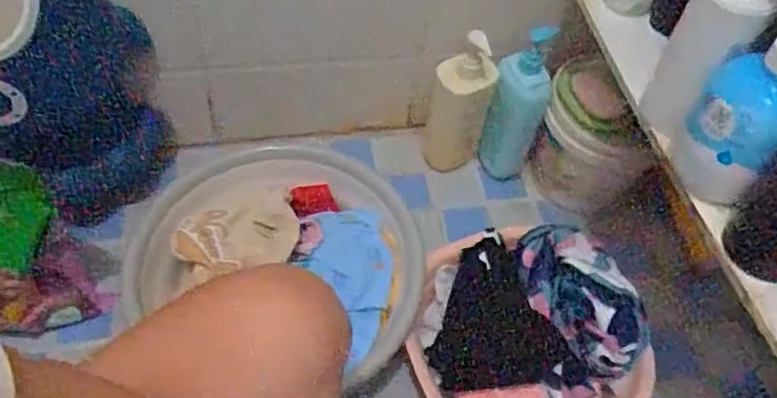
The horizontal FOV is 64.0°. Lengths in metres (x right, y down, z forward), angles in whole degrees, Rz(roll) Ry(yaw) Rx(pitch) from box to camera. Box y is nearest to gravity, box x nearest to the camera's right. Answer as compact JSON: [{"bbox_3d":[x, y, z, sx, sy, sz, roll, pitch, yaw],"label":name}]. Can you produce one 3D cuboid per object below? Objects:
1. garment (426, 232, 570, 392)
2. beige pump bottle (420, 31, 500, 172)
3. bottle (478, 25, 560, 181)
[{"bbox_3d":[0.135,0.137,0.731,0.143,0.030,0.188,11,72,23],"label":"garment"},{"bbox_3d":[0.105,-0.142,0.940,0.090,0.250,0.058,5,53,2],"label":"beige pump bottle"},{"bbox_3d":[0.187,-0.132,0.910,0.079,0.244,0.059,13,54,7],"label":"bottle"}]

